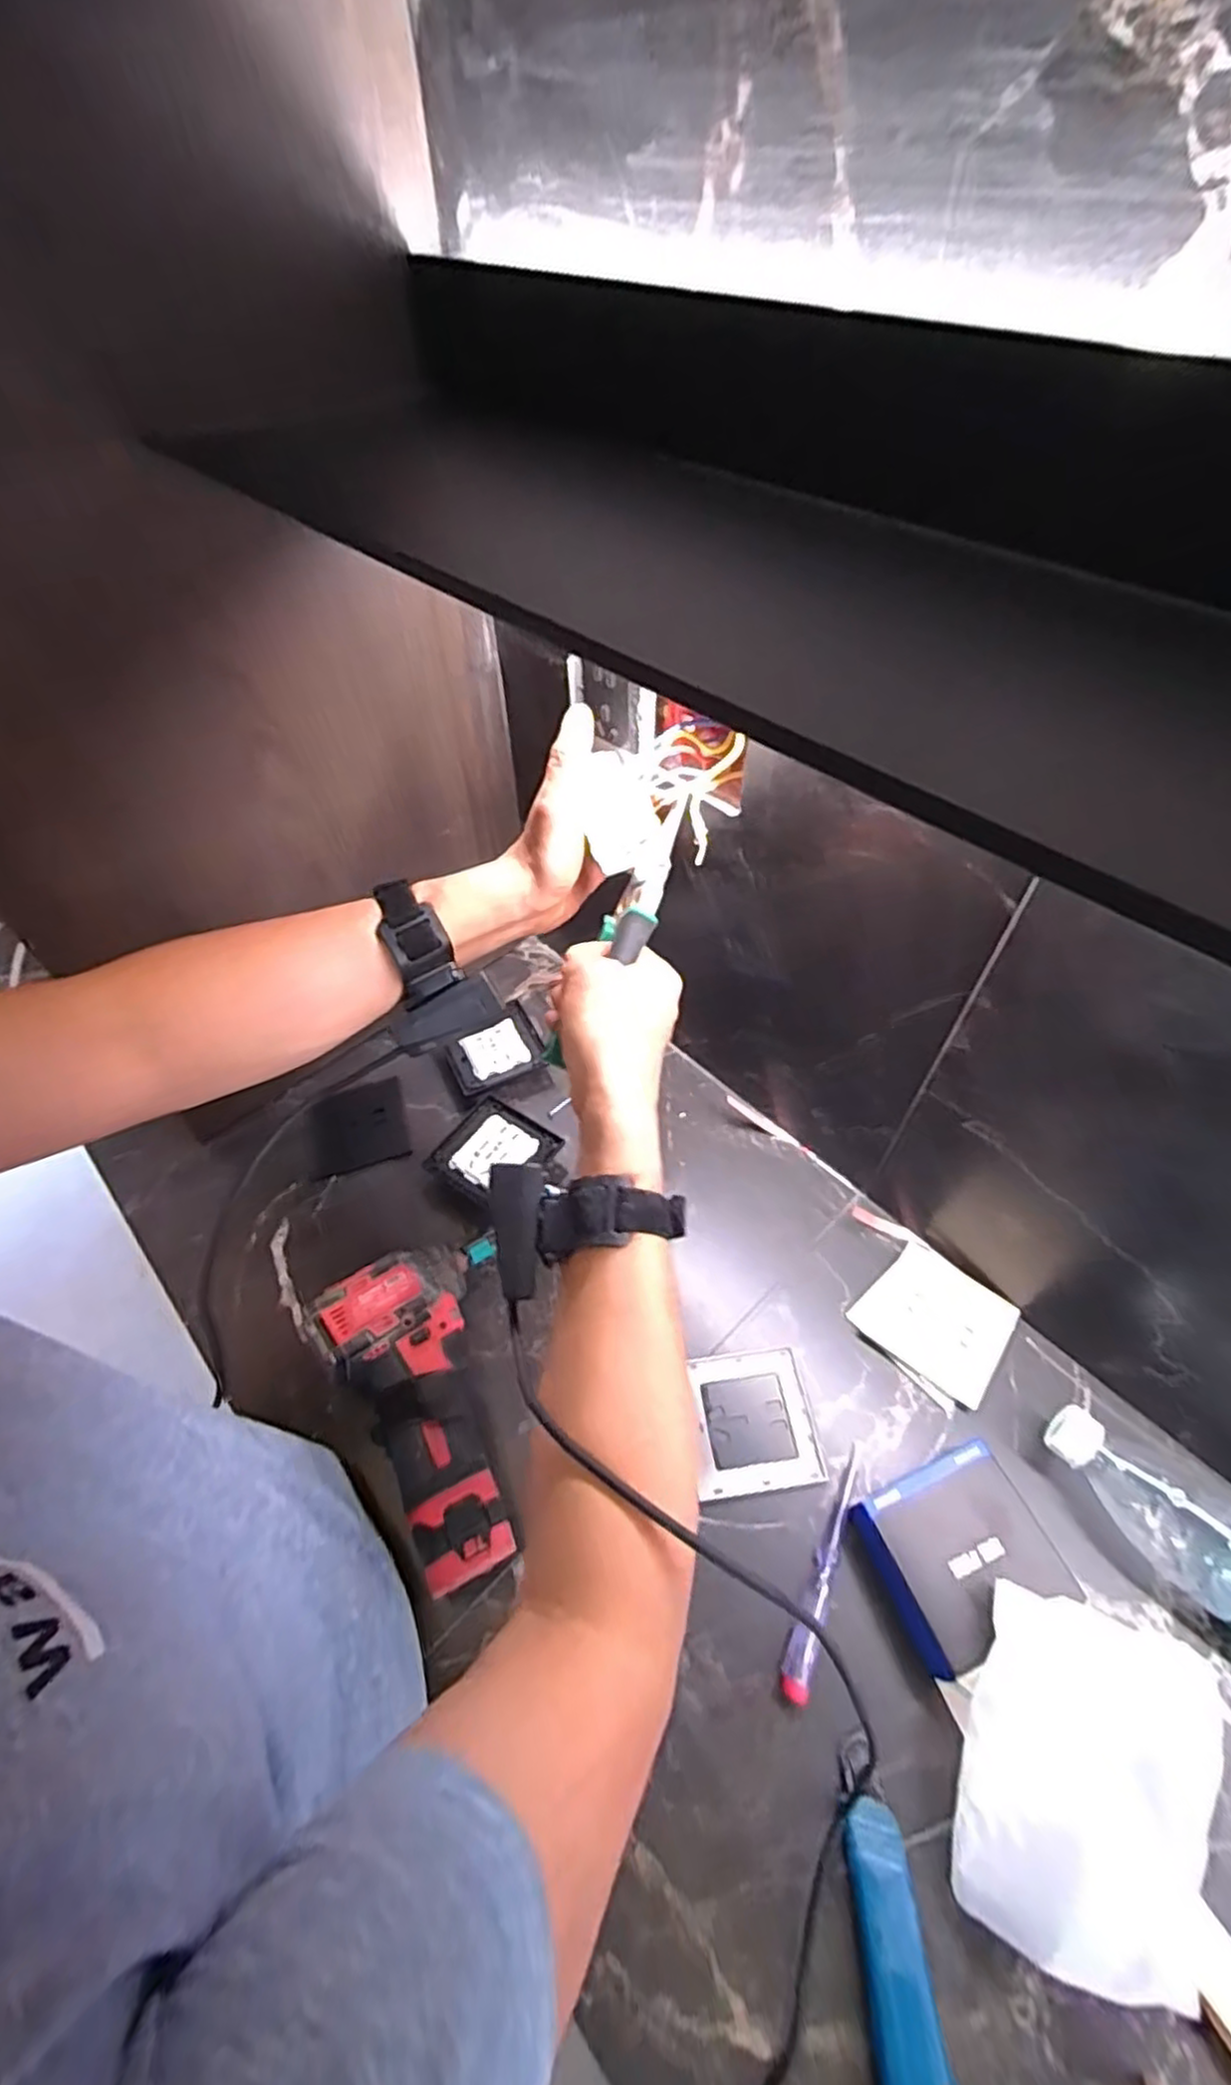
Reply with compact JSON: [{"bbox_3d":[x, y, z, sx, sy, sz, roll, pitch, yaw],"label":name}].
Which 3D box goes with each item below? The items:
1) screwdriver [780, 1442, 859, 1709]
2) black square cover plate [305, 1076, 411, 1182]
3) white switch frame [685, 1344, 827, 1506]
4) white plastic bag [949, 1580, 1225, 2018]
[{"bbox_3d":[0.127,0.317,0.450,0.016,0.014,0.140,19,55,15],"label":"screwdriver"},{"bbox_3d":[-0.230,0.076,0.658,0.083,0.004,0.085,-16,53,-11],"label":"black square cover plate"},{"bbox_3d":[0.093,0.258,0.502,0.078,0.005,0.086,-6,52,-4],"label":"white switch frame"},{"bbox_3d":[0.237,0.386,0.376,0.100,0.048,0.134,22,55,17],"label":"white plastic bag"}]

